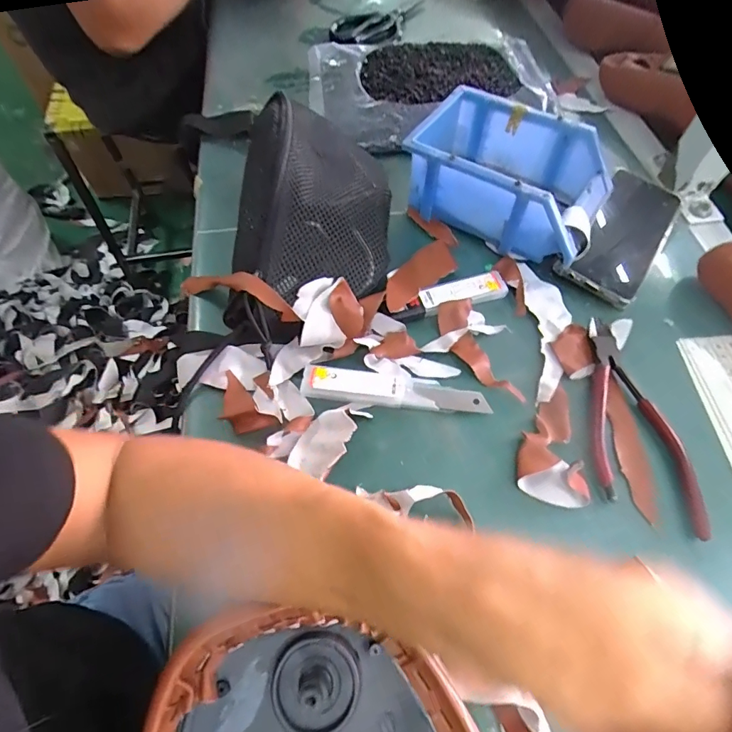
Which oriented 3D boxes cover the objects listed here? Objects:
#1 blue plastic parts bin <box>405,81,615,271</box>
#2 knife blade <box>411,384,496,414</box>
[{"bbox_3d":[0.137,-0.183,0.431,0.175,0.072,0.119,29,63,15],"label":"blue plastic parts bin"},{"bbox_3d":[0.068,0.027,0.351,0.060,0.006,0.019,7,59,3],"label":"knife blade"}]

